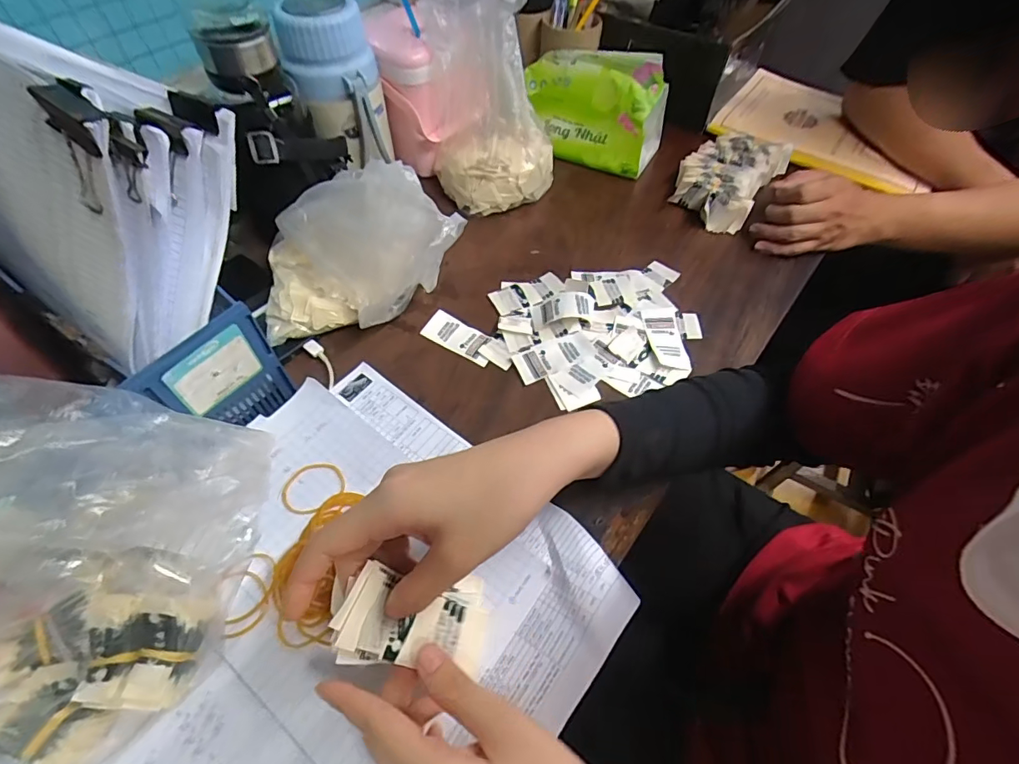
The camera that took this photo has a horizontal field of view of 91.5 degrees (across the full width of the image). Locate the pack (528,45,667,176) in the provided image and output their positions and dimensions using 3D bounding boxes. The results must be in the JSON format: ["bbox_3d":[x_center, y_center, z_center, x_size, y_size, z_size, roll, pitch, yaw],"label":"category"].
[{"bbox_3d":[0.108,-0.365,0.661,0.188,0.110,0.083,20,56,12],"label":"pack"}]

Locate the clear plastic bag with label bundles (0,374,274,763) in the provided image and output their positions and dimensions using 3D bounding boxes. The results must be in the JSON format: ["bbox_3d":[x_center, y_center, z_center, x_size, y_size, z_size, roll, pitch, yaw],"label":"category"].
[{"bbox_3d":[-0.239,0.096,0.253,0.160,0.160,0.187,6,55,0],"label":"clear plastic bag with label bundles"}]

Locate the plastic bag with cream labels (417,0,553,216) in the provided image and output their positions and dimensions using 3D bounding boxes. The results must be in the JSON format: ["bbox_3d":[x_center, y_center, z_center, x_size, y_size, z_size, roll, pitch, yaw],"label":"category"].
[{"bbox_3d":[-0.020,-0.327,0.579,0.152,0.201,0.123,-1,54,-2],"label":"plastic bag with cream labels"}]

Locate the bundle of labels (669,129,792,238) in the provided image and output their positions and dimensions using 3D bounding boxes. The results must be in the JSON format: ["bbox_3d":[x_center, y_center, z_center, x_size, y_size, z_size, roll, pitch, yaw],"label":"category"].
[{"bbox_3d":[0.277,-0.260,0.640,0.105,0.054,0.176,32,60,20],"label":"bundle of labels"}]

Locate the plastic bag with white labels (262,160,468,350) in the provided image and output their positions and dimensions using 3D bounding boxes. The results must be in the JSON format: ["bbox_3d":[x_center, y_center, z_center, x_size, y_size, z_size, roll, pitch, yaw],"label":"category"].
[{"bbox_3d":[-0.143,-0.120,0.475,0.197,0.126,0.125,3,55,-2],"label":"plastic bag with white labels"}]

